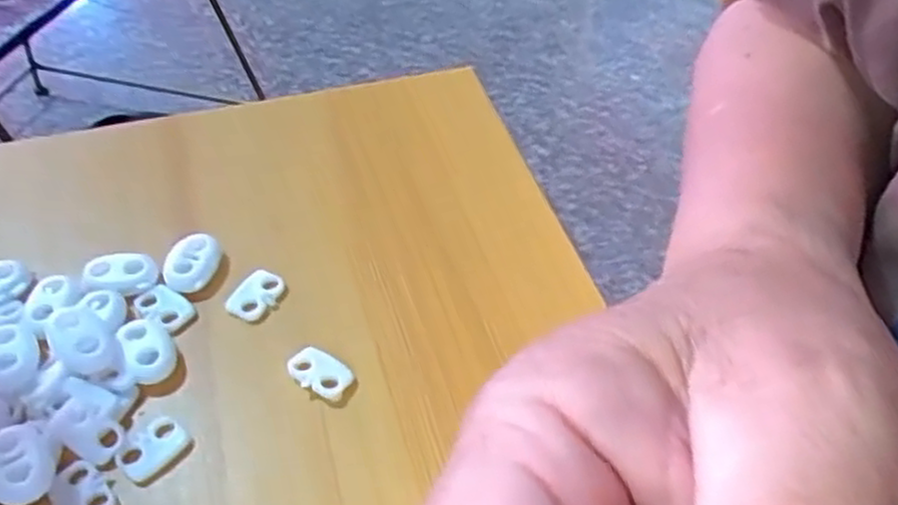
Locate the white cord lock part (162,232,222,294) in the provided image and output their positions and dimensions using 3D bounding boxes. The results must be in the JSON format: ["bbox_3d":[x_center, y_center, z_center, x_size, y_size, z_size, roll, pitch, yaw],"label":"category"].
[{"bbox_3d":[-0.082,0.003,0.247,0.015,0.006,0.021,21,50,19],"label":"white cord lock part"}]

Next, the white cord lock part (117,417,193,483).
[{"bbox_3d":[-0.078,0.051,0.204,0.013,0.004,0.018,29,53,24],"label":"white cord lock part"}]

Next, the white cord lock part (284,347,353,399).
[{"bbox_3d":[-0.037,0.035,0.222,0.019,0.005,0.012,27,52,23],"label":"white cord lock part"}]

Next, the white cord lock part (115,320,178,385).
[{"bbox_3d":[-0.087,0.028,0.224,0.014,0.005,0.022,-20,50,-18],"label":"white cord lock part"}]

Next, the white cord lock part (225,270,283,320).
[{"bbox_3d":[-0.060,0.014,0.241,0.013,0.005,0.018,34,55,28],"label":"white cord lock part"}]

